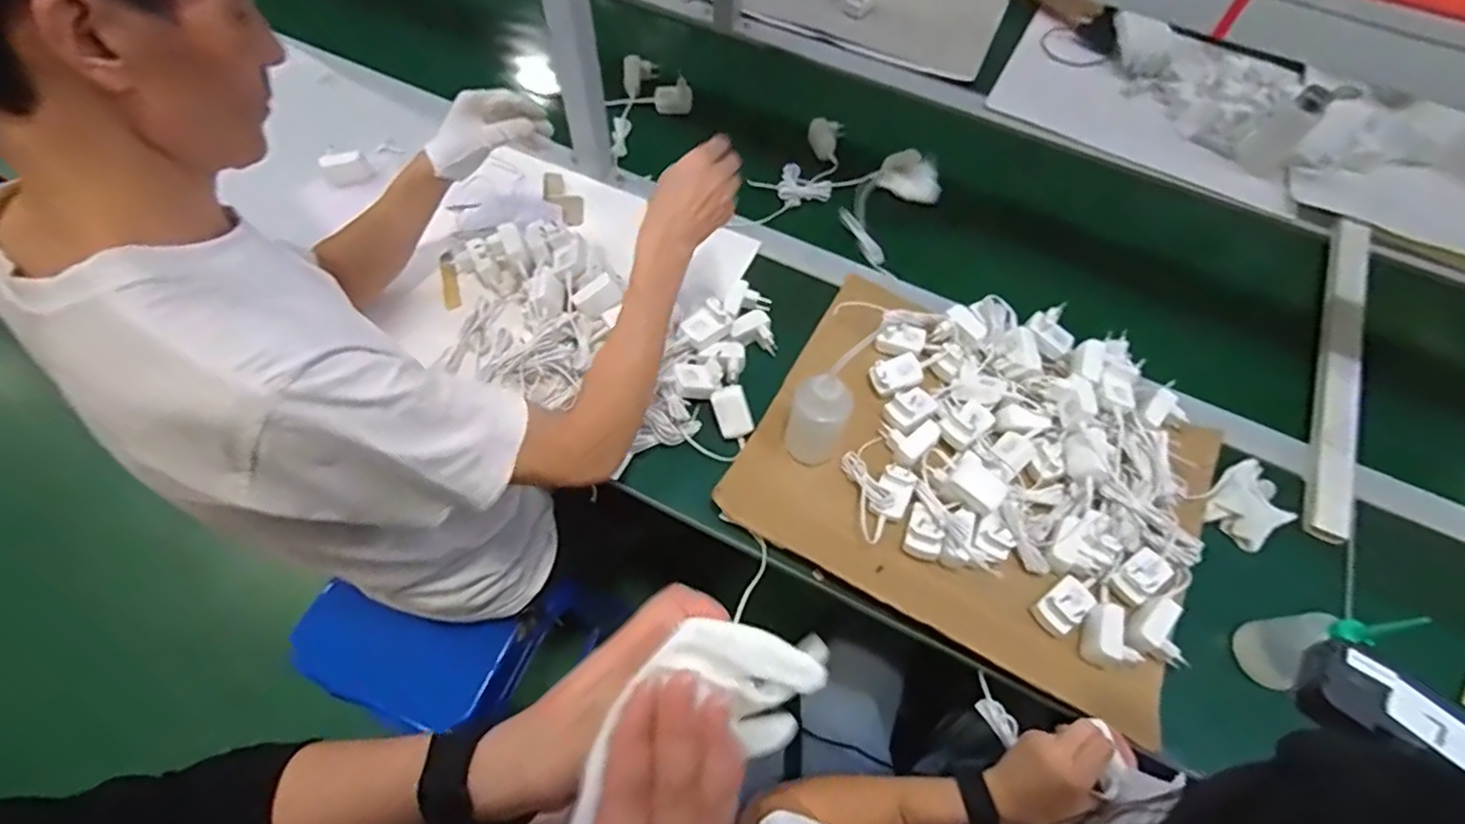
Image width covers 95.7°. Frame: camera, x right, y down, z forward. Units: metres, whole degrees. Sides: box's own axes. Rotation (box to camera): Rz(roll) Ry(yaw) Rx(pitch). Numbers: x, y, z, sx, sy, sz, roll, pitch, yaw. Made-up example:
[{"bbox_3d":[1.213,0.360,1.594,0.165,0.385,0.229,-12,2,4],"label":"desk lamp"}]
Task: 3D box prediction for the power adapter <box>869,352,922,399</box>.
[{"bbox_3d":[0.205,-0.046,0.834,0.055,0.033,0.042,-15,63,-10],"label":"power adapter"}]

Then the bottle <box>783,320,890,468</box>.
[{"bbox_3d":[0.102,-0.020,0.716,0.064,0.189,0.072,24,63,10],"label":"bottle"}]

